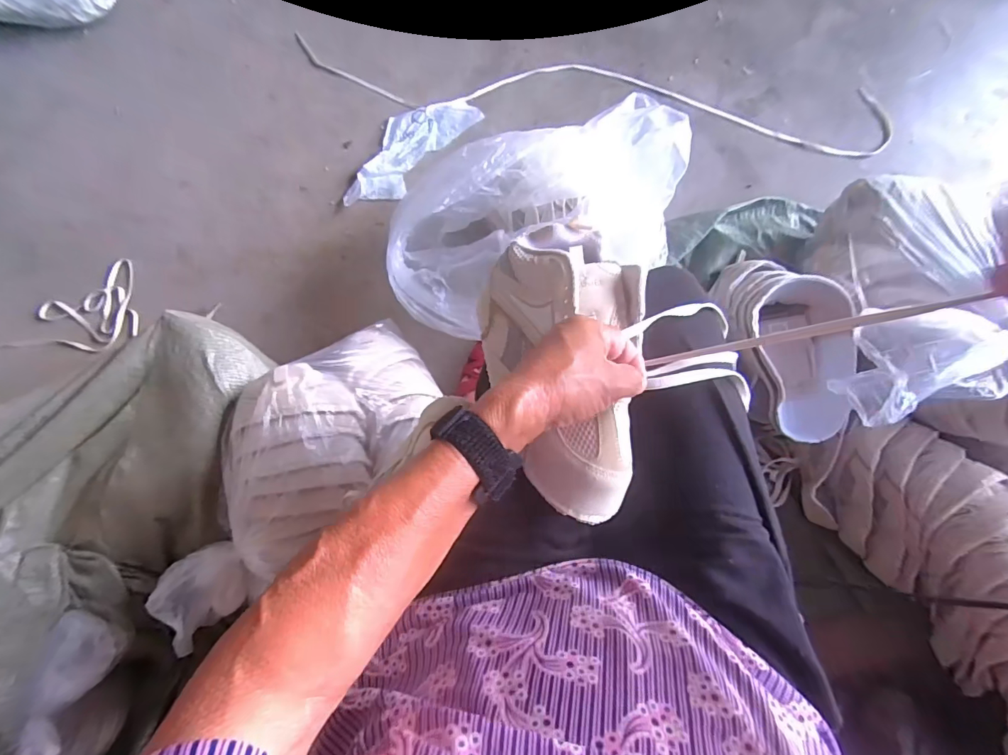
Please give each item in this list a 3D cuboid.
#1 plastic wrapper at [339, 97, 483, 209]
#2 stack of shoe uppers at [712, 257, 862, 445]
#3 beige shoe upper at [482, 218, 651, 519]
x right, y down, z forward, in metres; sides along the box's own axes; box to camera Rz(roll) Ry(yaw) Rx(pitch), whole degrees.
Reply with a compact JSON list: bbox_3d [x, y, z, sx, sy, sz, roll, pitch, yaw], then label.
[{"bbox_3d":[-0.196,-0.453,0.885,0.135,0.020,0.306,39,81,9],"label":"plastic wrapper"},{"bbox_3d":[0.429,-0.053,0.691,0.137,0.115,0.292,-12,78,-1],"label":"stack of shoe uppers"},{"bbox_3d":[0.053,-0.014,0.354,0.133,0.052,0.237,-5,72,0],"label":"beige shoe upper"}]

